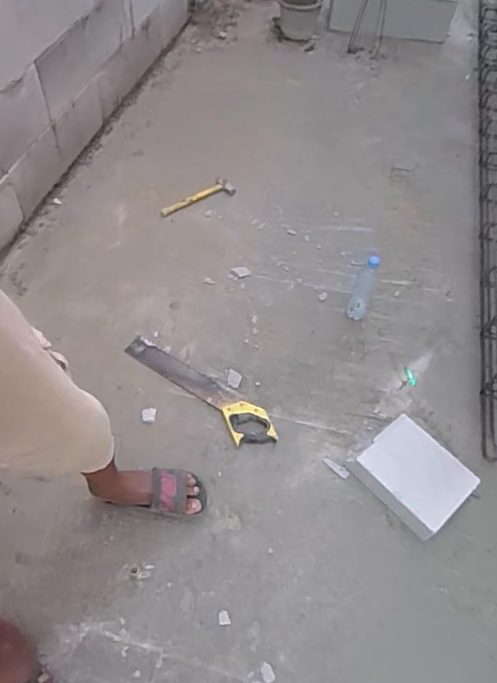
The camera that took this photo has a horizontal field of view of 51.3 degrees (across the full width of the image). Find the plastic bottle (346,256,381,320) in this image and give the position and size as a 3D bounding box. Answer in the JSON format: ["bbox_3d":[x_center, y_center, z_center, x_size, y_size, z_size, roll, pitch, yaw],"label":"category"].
[{"bbox_3d":[0.349,-0.150,1.582,0.063,0.232,0.078,17,57,7],"label":"plastic bottle"}]

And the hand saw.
[{"bbox_3d":[-0.138,0.133,1.469,0.509,0.021,0.110,35,60,18],"label":"hand saw"}]

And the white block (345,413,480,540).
[{"bbox_3d":[0.425,0.339,1.326,0.218,0.078,0.261,-33,64,-23],"label":"white block"}]

